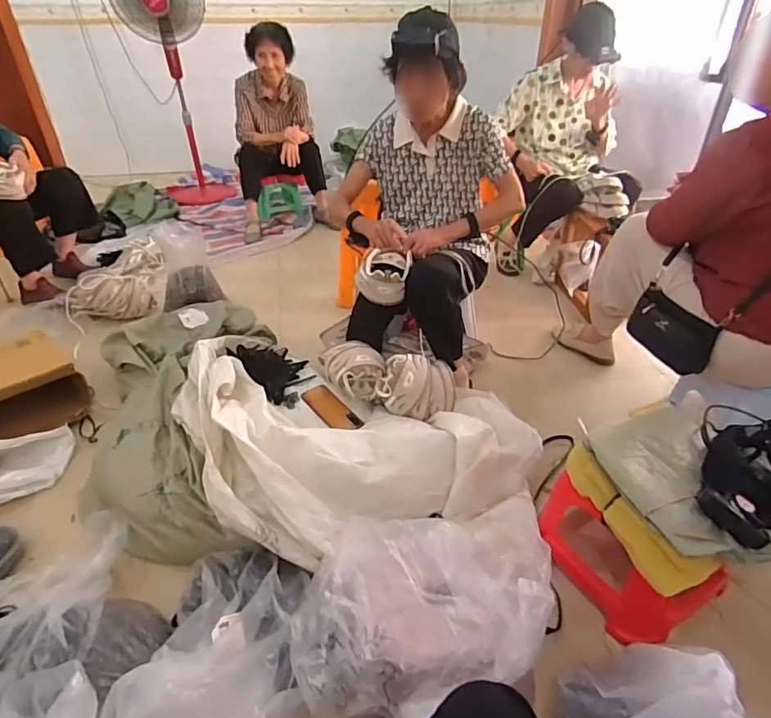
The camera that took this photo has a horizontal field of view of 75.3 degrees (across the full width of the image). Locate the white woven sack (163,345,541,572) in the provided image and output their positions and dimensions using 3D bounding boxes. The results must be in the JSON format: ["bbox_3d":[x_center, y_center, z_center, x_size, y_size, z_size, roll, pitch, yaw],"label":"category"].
[{"bbox_3d":[-0.062,0.173,1.093,0.813,0.231,0.507,4,35,5],"label":"white woven sack"}]

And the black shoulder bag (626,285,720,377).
[{"bbox_3d":[0.720,-0.070,1.276,0.054,0.136,0.227,-11,37,-16],"label":"black shoulder bag"}]

